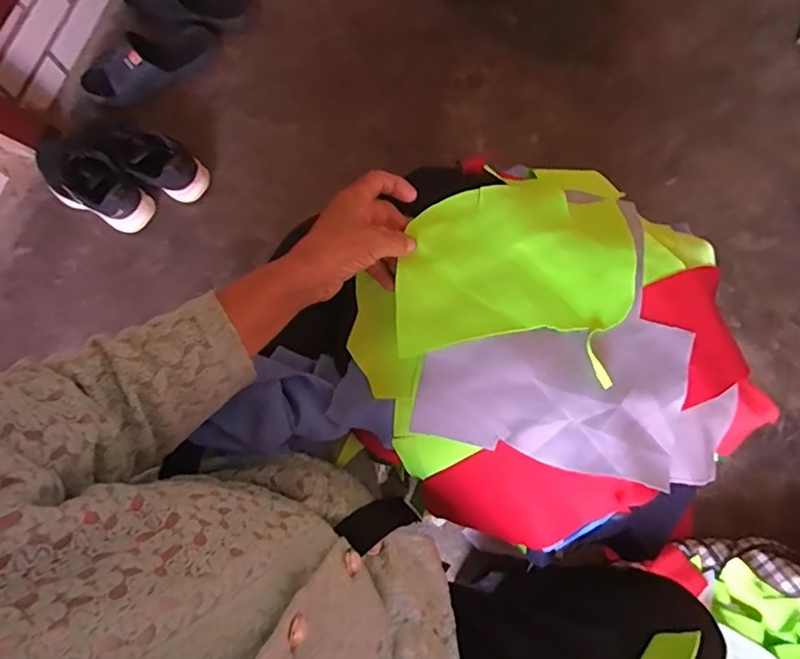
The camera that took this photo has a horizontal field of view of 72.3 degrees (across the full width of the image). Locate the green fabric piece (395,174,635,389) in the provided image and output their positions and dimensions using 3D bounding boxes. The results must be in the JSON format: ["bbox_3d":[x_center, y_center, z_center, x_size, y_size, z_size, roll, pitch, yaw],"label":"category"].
[{"bbox_3d":[0.099,-0.055,0.471,0.188,0.025,0.172,8,75,4],"label":"green fabric piece"}]

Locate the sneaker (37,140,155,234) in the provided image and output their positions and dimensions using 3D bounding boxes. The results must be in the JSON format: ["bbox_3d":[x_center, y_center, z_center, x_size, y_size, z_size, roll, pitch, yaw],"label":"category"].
[{"bbox_3d":[-0.569,-0.267,1.020,0.227,0.086,0.101,28,77,9],"label":"sneaker"}]

